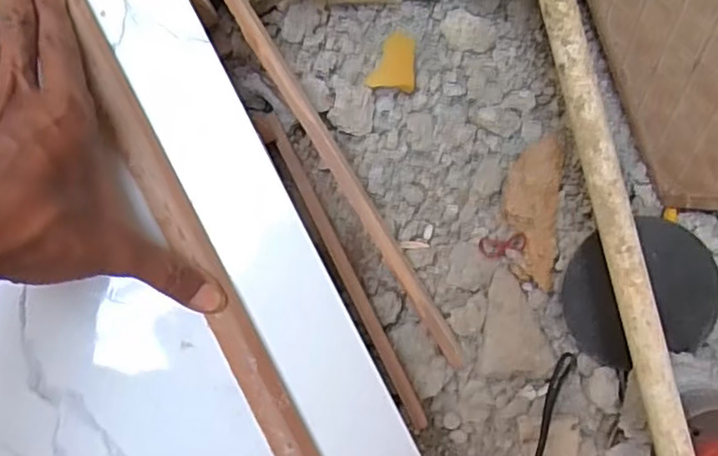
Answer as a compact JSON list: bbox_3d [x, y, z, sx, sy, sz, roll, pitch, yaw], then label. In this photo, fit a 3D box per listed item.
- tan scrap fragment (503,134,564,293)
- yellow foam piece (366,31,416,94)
[{"bbox_3d":[0.118,-0.011,0.447,0.036,0.011,0.098,4,94,14],"label":"tan scrap fragment"},{"bbox_3d":[0.024,-0.119,0.467,0.032,0.010,0.043,5,87,-3],"label":"yellow foam piece"}]

